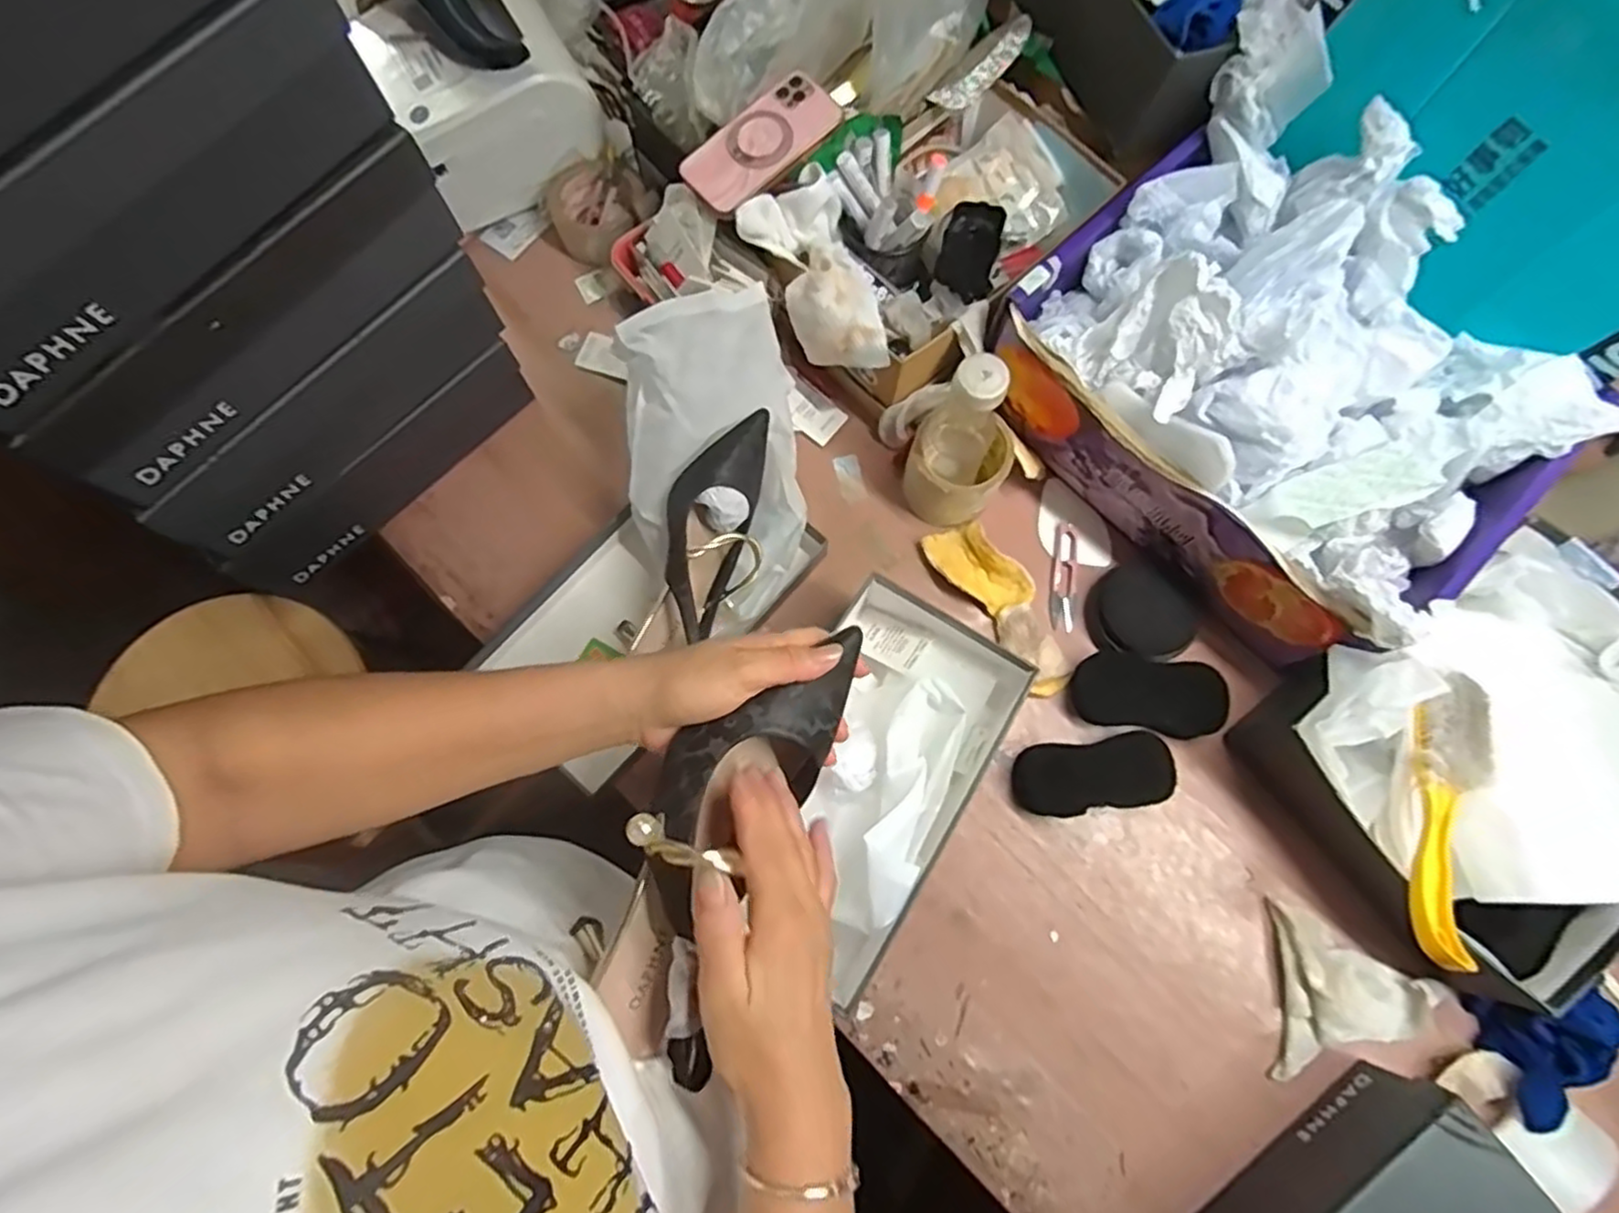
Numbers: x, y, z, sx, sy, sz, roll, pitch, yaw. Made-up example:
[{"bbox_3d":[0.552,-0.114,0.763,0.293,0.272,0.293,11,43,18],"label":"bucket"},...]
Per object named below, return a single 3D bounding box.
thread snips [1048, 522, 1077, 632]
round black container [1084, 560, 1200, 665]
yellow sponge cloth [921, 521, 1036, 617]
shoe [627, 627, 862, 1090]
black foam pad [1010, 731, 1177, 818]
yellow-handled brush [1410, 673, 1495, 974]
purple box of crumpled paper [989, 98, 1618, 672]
[{"bbox_3d":[0.242,-0.029,0.699,0.023,0.009,0.107,8,75,2],"label":"thread snips"},{"bbox_3d":[0.294,0.009,0.657,0.081,0.031,0.090,-30,77,-8],"label":"round black container"},{"bbox_3d":[0.158,-0.035,0.688,0.060,0.028,0.102,-38,78,-10],"label":"yellow sponge cloth"},{"bbox_3d":[-0.040,0.107,0.393,0.085,0.088,0.239,26,60,6],"label":"shoe"},{"bbox_3d":[0.245,0.146,0.635,0.127,0.032,0.061,-6,75,-2],"label":"black foam pad"},{"bbox_3d":[0.473,0.152,0.546,0.045,0.060,0.221,21,76,5],"label":"yellow-handled brush"},{"bbox_3d":[0.378,-0.181,0.613,0.278,0.184,0.399,-36,78,-9],"label":"purple box of crumpled paper"}]

